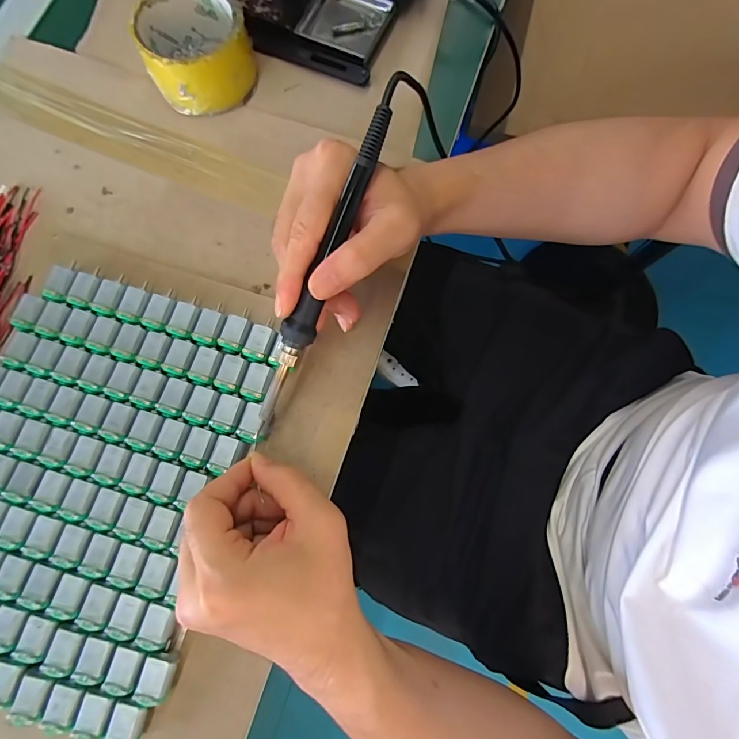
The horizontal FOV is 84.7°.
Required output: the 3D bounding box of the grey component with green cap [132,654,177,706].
[{"bbox_3d":[-0.130,0.189,0.251,0.020,0.017,0.025,14,77,2],"label":"grey component with green cap"}]

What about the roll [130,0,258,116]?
[{"bbox_3d":[-0.140,-0.264,0.332,0.082,0.047,0.086,0,77,-1],"label":"roll"}]

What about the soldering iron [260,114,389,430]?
[{"bbox_3d":[-0.031,-0.054,0.246,0.018,0.018,0.197,24,99,4],"label":"soldering iron"}]

